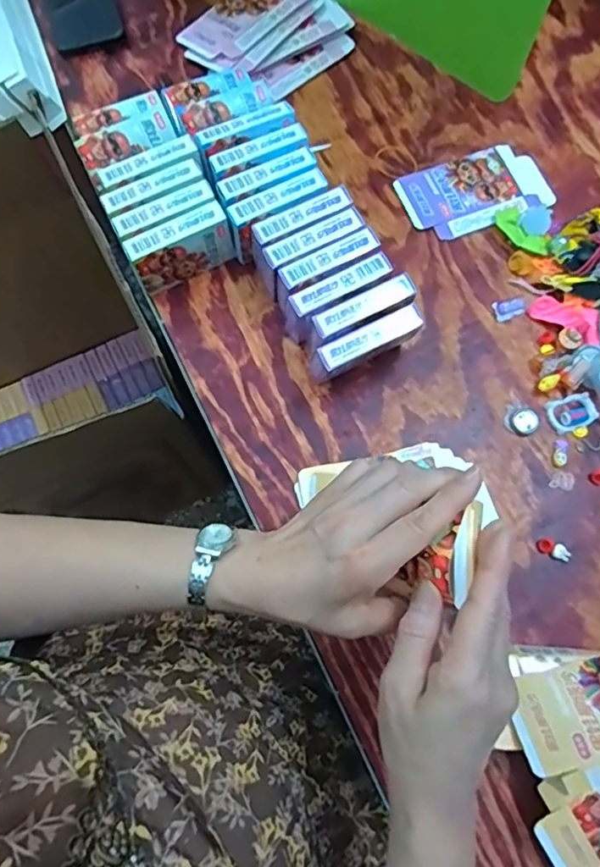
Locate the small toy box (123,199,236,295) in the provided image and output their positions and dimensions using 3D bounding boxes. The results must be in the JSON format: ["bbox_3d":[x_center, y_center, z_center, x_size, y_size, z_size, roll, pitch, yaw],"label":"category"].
[{"bbox_3d":[-0.108,-0.168,0.524,0.092,0.067,0.024,-27,76,-8],"label":"small toy box"}]

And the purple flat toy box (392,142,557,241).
[{"bbox_3d":[0.180,-0.253,0.588,0.150,0.006,0.088,-18,75,-6],"label":"purple flat toy box"}]

